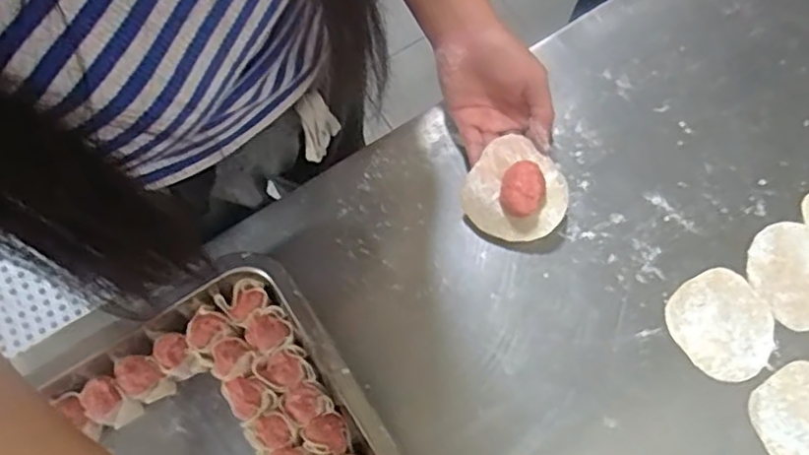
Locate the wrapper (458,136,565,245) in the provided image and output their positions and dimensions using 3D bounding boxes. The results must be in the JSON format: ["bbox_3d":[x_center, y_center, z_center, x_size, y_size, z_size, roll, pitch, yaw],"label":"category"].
[{"bbox_3d":[0.088,-0.028,0.507,0.074,0.040,0.070,0,73,0],"label":"wrapper"}]

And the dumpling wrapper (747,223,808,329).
[{"bbox_3d":[0.319,0.037,0.533,0.075,0.004,0.083,-28,75,-8],"label":"dumpling wrapper"}]

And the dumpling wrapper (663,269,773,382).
[{"bbox_3d":[0.251,0.077,0.518,0.076,0.004,0.082,0,73,0],"label":"dumpling wrapper"}]

